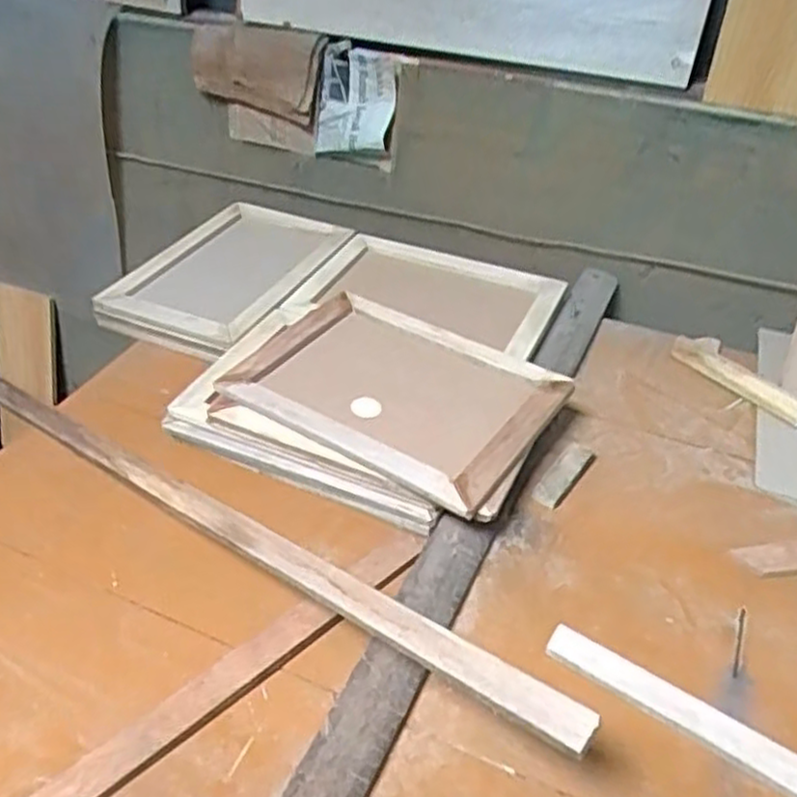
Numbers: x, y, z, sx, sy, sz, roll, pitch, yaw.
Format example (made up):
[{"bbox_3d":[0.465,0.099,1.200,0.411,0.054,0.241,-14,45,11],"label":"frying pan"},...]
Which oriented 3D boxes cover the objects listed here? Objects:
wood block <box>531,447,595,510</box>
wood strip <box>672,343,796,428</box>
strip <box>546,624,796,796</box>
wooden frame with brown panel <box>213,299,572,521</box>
[{"bbox_3d":[0.162,0.074,0.744,0.027,0.007,0.096,27,46,28],"label":"wood block"},{"bbox_3d":[0.379,-0.020,0.855,0.037,0.014,0.159,-28,48,-29],"label":"wood strip"},{"bbox_3d":[0.208,0.231,0.561,0.206,0.013,0.031,25,46,26],"label":"strip"},{"bbox_3d":[-0.003,-0.014,0.767,0.305,0.026,0.217,21,43,25],"label":"wooden frame with brown panel"}]

